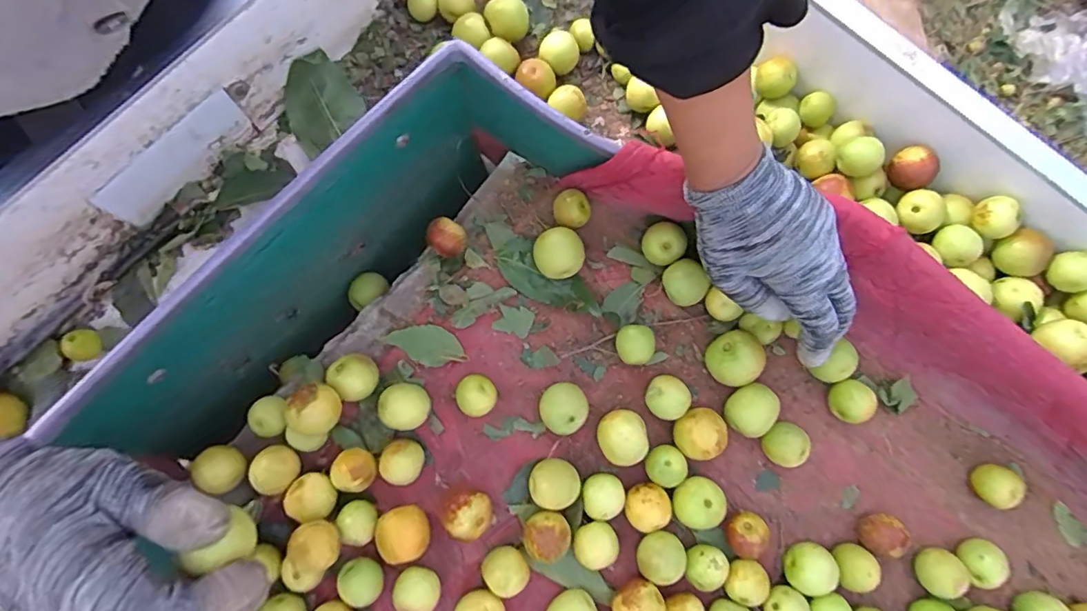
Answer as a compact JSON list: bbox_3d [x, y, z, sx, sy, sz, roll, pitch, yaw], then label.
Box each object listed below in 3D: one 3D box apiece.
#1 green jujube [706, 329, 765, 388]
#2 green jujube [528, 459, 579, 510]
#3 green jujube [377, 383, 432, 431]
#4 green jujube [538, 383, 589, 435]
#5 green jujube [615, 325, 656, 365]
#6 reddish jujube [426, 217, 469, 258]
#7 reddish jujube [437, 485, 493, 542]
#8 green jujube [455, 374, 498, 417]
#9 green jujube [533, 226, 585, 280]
[{"bbox_3d":[0.142,0.040,0.416,0.037,0.032,0.038,-22,86,-8],"label":"green jujube"},{"bbox_3d":[0.007,0.127,0.396,0.035,0.027,0.033,0,78,-1],"label":"green jujube"},{"bbox_3d":[-0.100,0.074,0.404,0.035,0.032,0.032,1,83,-6],"label":"green jujube"},{"bbox_3d":[0.015,0.076,0.408,0.034,0.029,0.035,0,78,-1],"label":"green jujube"},{"bbox_3d":[0.069,0.030,0.421,0.027,0.023,0.029,2,78,0],"label":"green jujube"},{"bbox_3d":[-0.076,-0.052,0.438,0.028,0.025,0.031,-28,80,-6],"label":"reddish jujube"},{"bbox_3d":[-0.054,0.142,0.385,0.037,0.037,0.033,42,81,0],"label":"reddish jujube"},{"bbox_3d":[-0.049,0.067,0.411,0.028,0.027,0.030,0,78,-1],"label":"green jujube"},{"bbox_3d":[0.012,-0.039,0.431,0.037,0.030,0.038,0,78,-1],"label":"green jujube"}]

